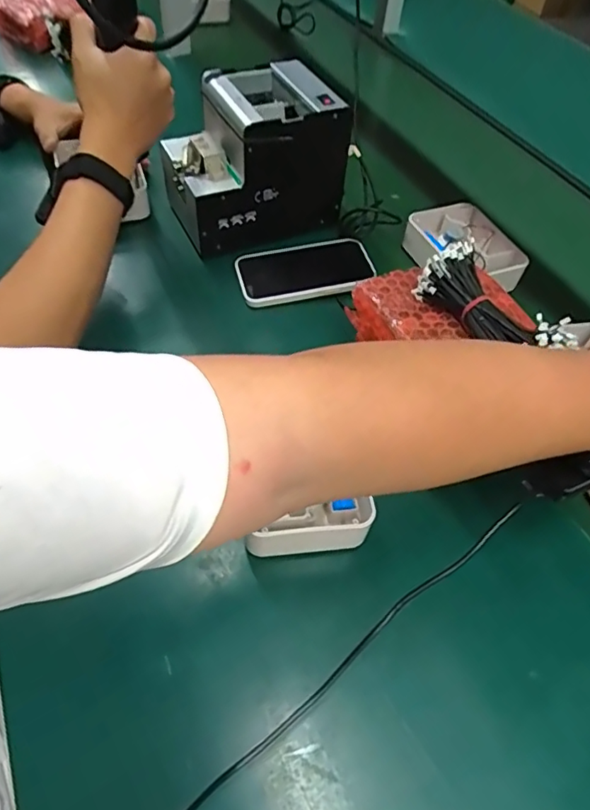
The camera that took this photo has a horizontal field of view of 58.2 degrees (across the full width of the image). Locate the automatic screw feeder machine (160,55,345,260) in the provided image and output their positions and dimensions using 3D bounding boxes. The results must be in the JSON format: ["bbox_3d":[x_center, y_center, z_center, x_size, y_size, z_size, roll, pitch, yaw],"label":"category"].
[{"bbox_3d":[-0.049,-0.281,0.622,0.190,0.155,0.130,-16,57,-17],"label":"automatic screw feeder machine"}]

